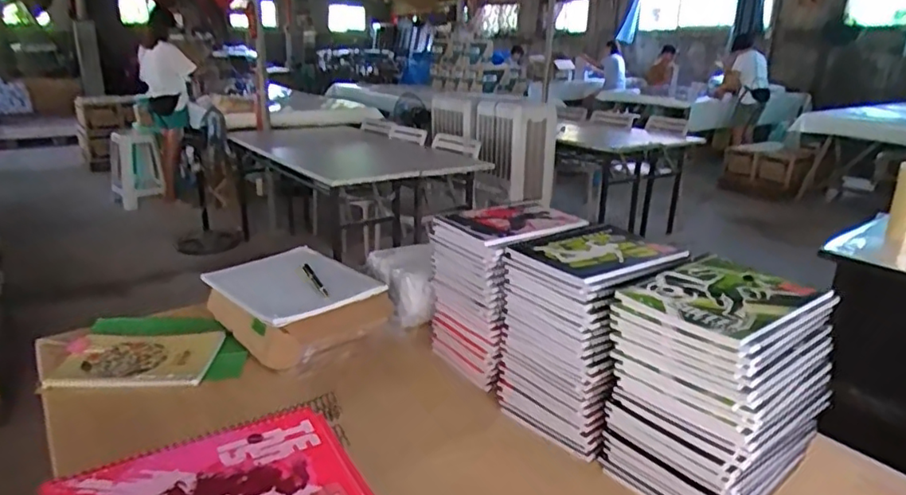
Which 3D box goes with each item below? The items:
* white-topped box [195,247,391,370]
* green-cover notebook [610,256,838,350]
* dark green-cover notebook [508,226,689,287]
[{"bbox_3d":[-0.286,0.086,1.042,0.288,0.084,0.215,18,25,41],"label":"white-topped box"},{"bbox_3d":[0.302,0.051,0.661,0.196,0.012,0.150,-14,24,-37],"label":"green-cover notebook"},{"bbox_3d":[0.200,0.005,0.798,0.194,0.010,0.163,-10,22,-29],"label":"dark green-cover notebook"}]

